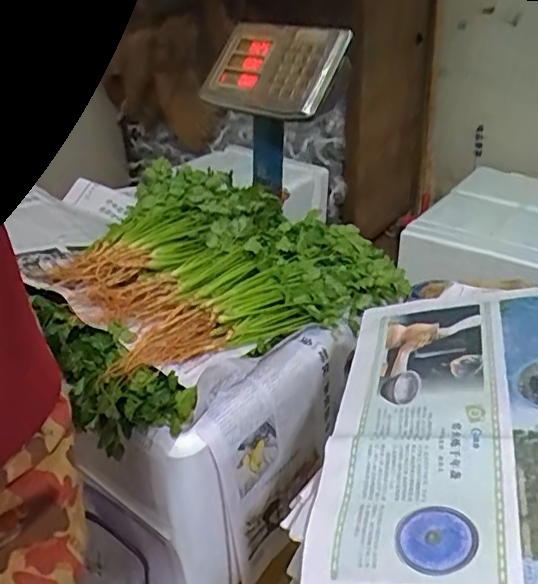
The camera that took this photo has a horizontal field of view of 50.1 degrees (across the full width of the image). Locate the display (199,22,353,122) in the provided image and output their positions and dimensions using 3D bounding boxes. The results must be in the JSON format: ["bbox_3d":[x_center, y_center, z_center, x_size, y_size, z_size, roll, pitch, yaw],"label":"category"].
[{"bbox_3d":[0.002,-0.369,0.954,0.251,0.037,0.174,18,82,34],"label":"display"}]

